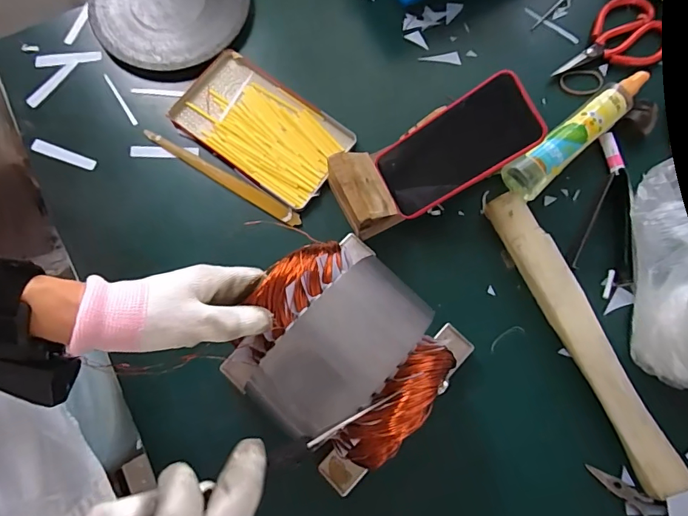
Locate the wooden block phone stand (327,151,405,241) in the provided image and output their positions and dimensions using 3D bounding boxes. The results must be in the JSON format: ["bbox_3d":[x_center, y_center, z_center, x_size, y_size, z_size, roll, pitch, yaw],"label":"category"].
[{"bbox_3d":[0.023,-0.071,0.496,0.059,0.065,0.081,-27,79,-6],"label":"wooden block phone stand"}]

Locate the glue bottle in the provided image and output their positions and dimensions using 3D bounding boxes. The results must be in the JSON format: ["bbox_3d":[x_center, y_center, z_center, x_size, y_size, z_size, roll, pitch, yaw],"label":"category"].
[{"bbox_3d":[0.274,-0.147,0.528,0.217,0.031,0.043,-39,80,-8],"label":"glue bottle"}]

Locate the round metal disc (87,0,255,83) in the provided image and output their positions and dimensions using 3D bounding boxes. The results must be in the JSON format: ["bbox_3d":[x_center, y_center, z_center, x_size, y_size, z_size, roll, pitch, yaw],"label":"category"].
[{"bbox_3d":[-0.219,-0.314,0.571,0.191,0.029,0.184,0,77,0],"label":"round metal disc"}]

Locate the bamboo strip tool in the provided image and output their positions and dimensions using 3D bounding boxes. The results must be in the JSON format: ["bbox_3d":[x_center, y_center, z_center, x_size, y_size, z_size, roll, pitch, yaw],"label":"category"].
[{"bbox_3d":[-0.142,-0.095,0.531,0.210,0.007,0.020,30,79,6],"label":"bamboo strip tool"}]

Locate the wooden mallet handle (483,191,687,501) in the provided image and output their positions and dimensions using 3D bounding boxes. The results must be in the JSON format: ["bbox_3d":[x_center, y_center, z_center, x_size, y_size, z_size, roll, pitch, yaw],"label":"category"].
[{"bbox_3d":[0.248,0.079,0.476,0.044,0.030,0.329,-25,78,-6],"label":"wooden mallet handle"}]

